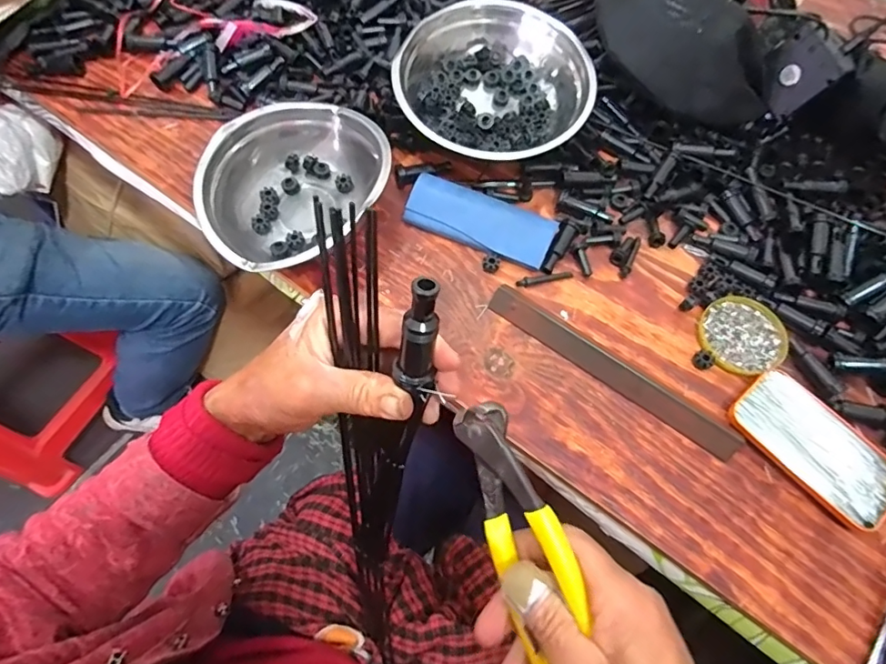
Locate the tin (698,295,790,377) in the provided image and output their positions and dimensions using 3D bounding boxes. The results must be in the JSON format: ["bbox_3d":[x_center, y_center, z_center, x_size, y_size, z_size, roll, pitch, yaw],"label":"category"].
[{"bbox_3d":[0.304,0.003,0.521,0.084,0.008,0.081,1,65,-2],"label":"tin"}]

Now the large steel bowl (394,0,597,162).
[{"bbox_3d":[0.060,-0.279,0.596,0.217,0.088,0.180,25,88,8],"label":"large steel bowl"}]

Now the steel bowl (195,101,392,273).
[{"bbox_3d":[-0.154,-0.152,0.551,0.206,0.070,0.186,-32,70,-15],"label":"steel bowl"}]

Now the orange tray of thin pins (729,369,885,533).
[{"bbox_3d":[0.341,0.102,0.467,0.080,0.013,0.143,-39,72,-18],"label":"orange tray of thin pins"}]

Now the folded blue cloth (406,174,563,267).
[{"bbox_3d":[0.041,-0.121,0.561,0.158,0.025,0.058,21,66,7],"label":"folded blue cloth"}]

